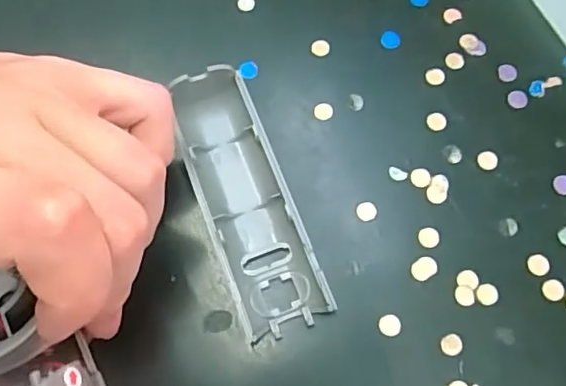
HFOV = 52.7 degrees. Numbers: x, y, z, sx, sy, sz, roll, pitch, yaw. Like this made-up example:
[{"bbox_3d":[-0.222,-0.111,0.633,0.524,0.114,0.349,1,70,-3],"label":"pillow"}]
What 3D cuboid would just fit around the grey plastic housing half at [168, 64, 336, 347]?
[{"bbox_3d":[-0.015,0.001,0.221,0.033,0.020,0.104,-20,72,-7],"label":"grey plastic housing half"}]

